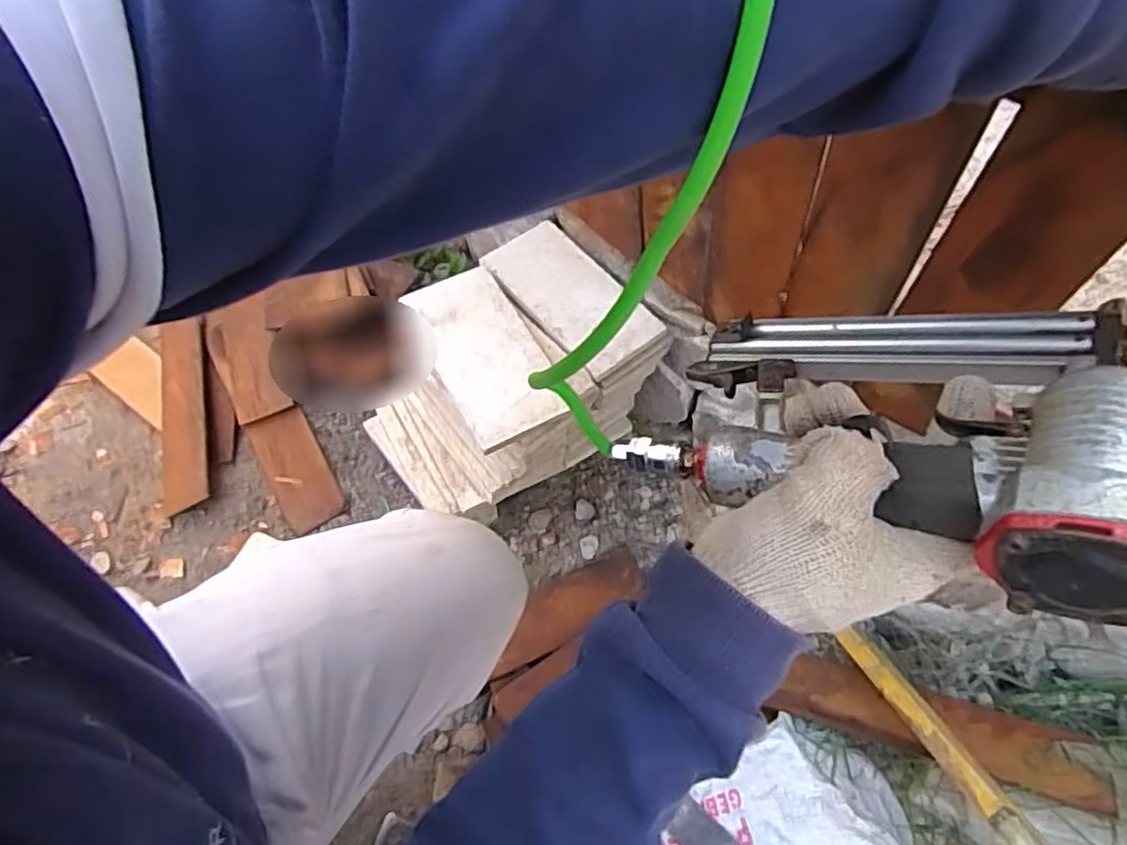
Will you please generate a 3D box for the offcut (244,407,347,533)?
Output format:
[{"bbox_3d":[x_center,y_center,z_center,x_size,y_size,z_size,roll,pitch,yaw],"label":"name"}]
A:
[{"bbox_3d":[-0.351,0.056,0.917,0.076,0.029,0.174,-29,62,-18],"label":"offcut"}]

